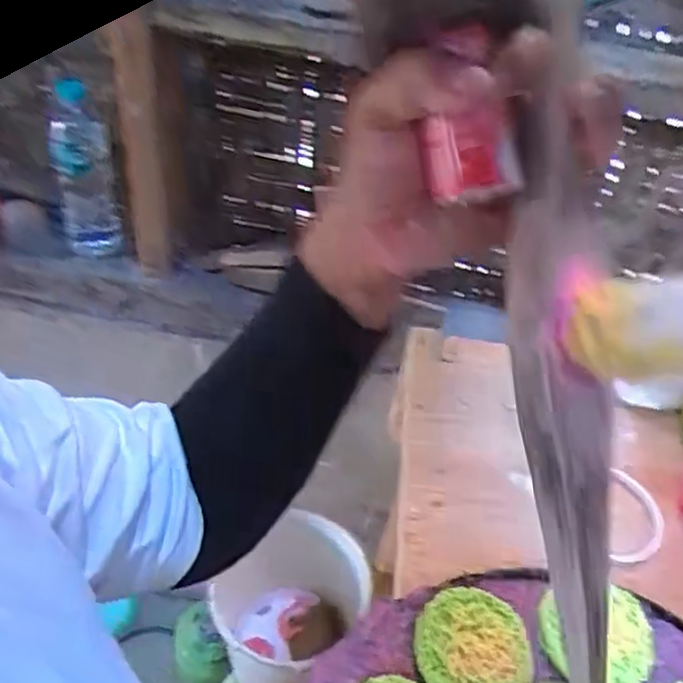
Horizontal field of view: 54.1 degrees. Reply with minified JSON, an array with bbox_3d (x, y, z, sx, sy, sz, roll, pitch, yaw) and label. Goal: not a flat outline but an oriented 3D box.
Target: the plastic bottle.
[{"bbox_3d":[-0.352,-0.221,0.916,0.079,0.212,0.086,-12,48,-22],"label":"plastic bottle"}]

